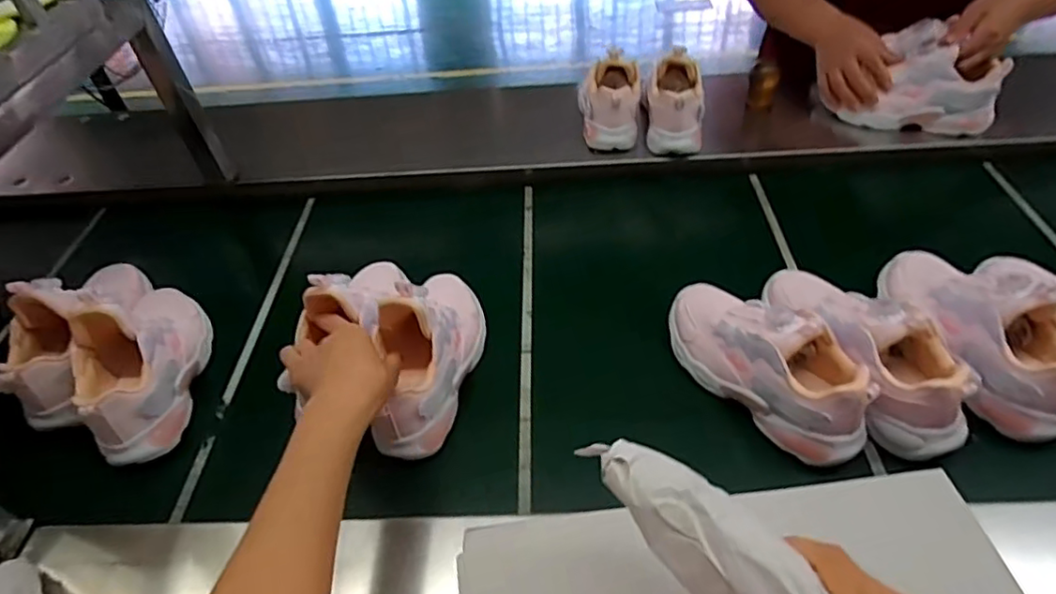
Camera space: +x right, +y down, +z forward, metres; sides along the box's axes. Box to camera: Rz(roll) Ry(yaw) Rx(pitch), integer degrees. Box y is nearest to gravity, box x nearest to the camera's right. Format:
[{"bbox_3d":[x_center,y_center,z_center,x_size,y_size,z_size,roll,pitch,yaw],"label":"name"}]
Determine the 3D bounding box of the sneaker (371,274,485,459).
[{"bbox_3d":[-0.097,0.037,0.581,0.081,0.116,0.210,3,47,6],"label":"sneaker"}]

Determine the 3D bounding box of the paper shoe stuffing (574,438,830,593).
[{"bbox_3d":[0.093,0.126,0.310,0.047,0.032,0.156,-35,54,-26],"label":"paper shoe stuffing"}]

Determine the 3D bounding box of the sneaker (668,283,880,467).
[{"bbox_3d":[0.221,0.049,0.560,0.081,0.096,0.217,-30,52,-22],"label":"sneaker"}]

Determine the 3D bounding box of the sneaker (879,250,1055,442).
[{"bbox_3d":[0.429,0.021,0.564,0.075,0.103,0.214,-12,47,-7],"label":"sneaker"}]

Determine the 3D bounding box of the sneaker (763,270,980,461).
[{"bbox_3d":[0.307,0.041,0.559,0.099,0.091,0.218,-18,48,-13],"label":"sneaker"}]

